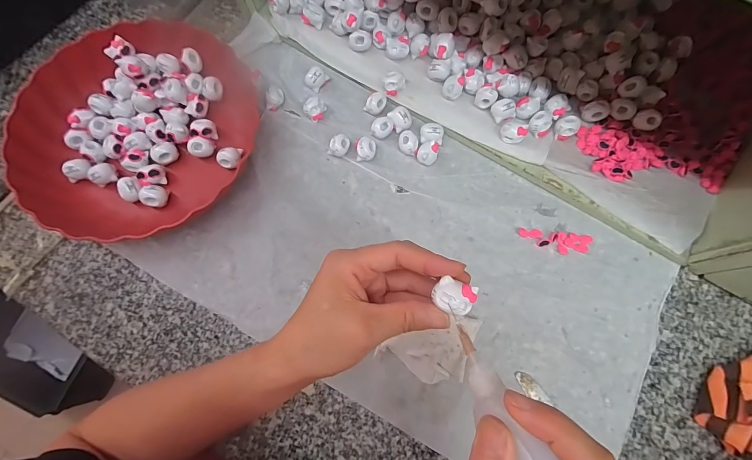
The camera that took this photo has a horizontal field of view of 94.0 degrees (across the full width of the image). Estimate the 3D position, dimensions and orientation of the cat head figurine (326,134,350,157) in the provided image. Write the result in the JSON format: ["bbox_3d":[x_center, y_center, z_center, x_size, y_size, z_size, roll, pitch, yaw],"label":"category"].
[{"bbox_3d":[-0.041,-0.092,0.388,0.019,0.020,0.024,24,77,6],"label":"cat head figurine"}]

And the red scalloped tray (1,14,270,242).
[{"bbox_3d":[-0.251,-0.106,0.376,0.239,0.043,0.244,10,76,3],"label":"red scalloped tray"}]

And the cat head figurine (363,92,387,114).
[{"bbox_3d":[0.000,-0.144,0.400,0.018,0.015,0.024,40,79,9],"label":"cat head figurine"}]

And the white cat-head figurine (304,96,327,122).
[{"bbox_3d":[-0.069,-0.139,0.401,0.018,0.023,0.023,25,77,6],"label":"white cat-head figurine"}]

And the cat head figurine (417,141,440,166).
[{"bbox_3d":[0.057,-0.083,0.386,0.021,0.019,0.024,13,76,3],"label":"cat head figurine"}]

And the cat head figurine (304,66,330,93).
[{"bbox_3d":[-0.070,-0.178,0.410,0.017,0.021,0.024,42,79,10],"label":"cat head figurine"}]

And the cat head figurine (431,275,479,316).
[{"bbox_3d":[0.049,0.042,0.218,0.024,0.009,0.021,25,77,6],"label":"cat head figurine"}]

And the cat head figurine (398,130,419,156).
[{"bbox_3d":[0.036,-0.095,0.388,0.022,0.020,0.023,0,76,0],"label":"cat head figurine"}]

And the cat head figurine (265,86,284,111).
[{"bbox_3d":[-0.116,-0.151,0.402,0.015,0.017,0.027,12,76,3],"label":"cat head figurine"}]

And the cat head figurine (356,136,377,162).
[{"bbox_3d":[-0.011,-0.088,0.387,0.022,0.019,0.023,0,76,0],"label":"cat head figurine"}]

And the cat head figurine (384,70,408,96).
[{"bbox_3d":[0.022,-0.163,0.394,0.025,0.023,0.018,5,76,1],"label":"cat head figurine"}]

